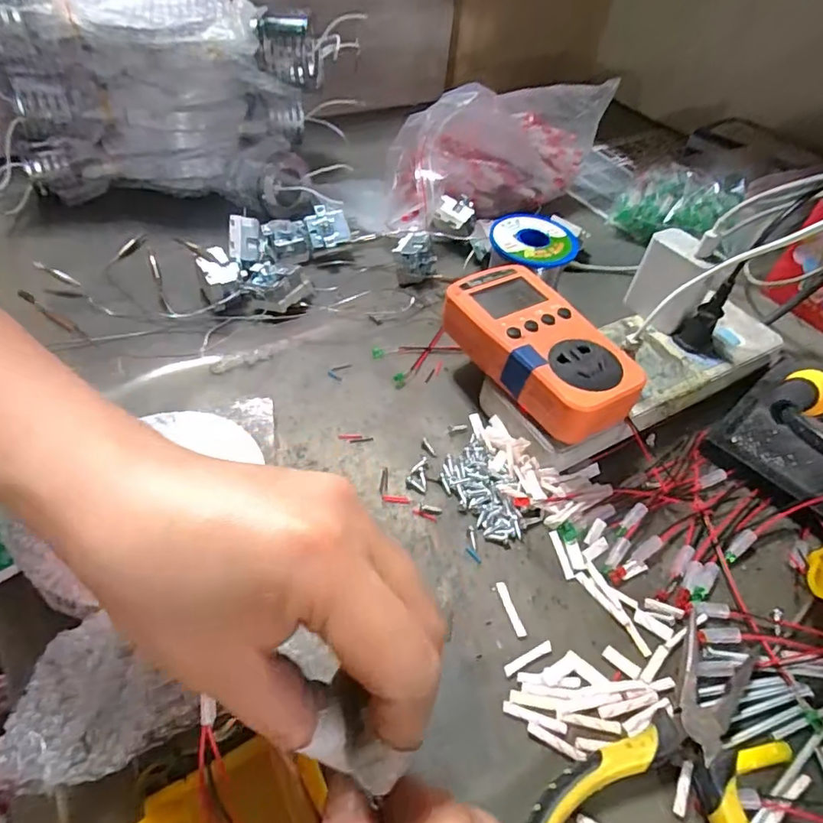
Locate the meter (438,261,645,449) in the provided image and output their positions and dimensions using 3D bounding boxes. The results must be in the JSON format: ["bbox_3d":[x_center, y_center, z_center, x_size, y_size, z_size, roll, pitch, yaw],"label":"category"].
[{"bbox_3d":[0.077,-0.039,0.334,0.066,0.031,0.123,-23,56,-23],"label":"meter"}]

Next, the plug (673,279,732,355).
[{"bbox_3d":[0.202,-0.064,0.366,0.027,0.050,0.018,32,54,20],"label":"plug"}]

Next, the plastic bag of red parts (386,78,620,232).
[{"bbox_3d":[0.080,-0.249,0.506,0.220,0.114,0.080,-20,55,-21],"label":"plastic bag of red parts"}]

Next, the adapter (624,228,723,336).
[{"bbox_3d":[0.182,-0.090,0.379,0.024,0.057,0.050,-28,58,-26],"label":"adapter"}]

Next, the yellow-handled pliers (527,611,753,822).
[{"bbox_3d":[0.116,0.154,0.228,0.091,0.018,0.139,33,54,21],"label":"yellow-handled pliers"}]

